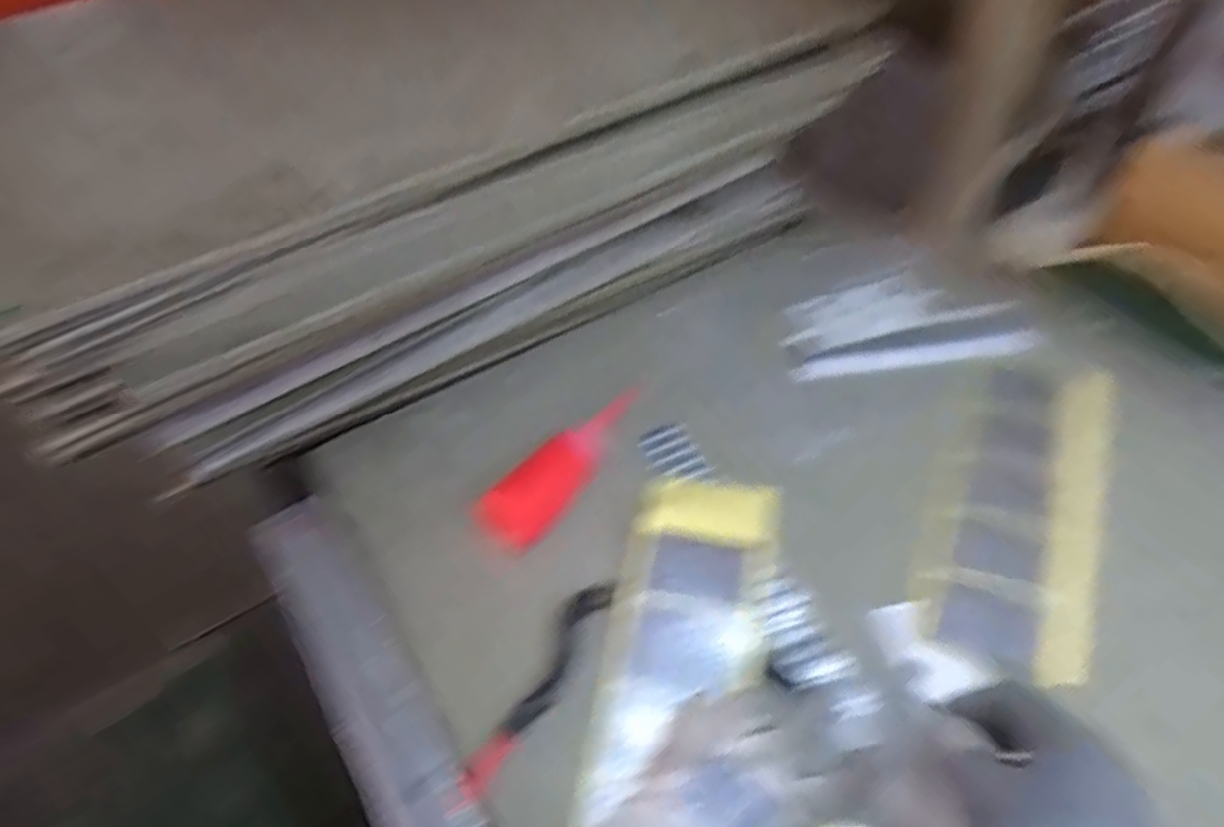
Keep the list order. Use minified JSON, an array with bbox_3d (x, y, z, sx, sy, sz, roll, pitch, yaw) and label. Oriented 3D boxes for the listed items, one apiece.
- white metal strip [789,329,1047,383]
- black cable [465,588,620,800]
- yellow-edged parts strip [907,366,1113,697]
[{"bbox_3d":[0.265,-0.048,0.657,0.220,0.005,0.028,-7,47,-3],"label":"white metal strip"},{"bbox_3d":[-0.044,0.165,0.468,0.024,0.010,0.148,22,52,22],"label":"black cable"},{"bbox_3d":[0.293,0.052,0.544,0.103,0.012,0.277,19,51,20],"label":"yellow-edged parts strip"}]

